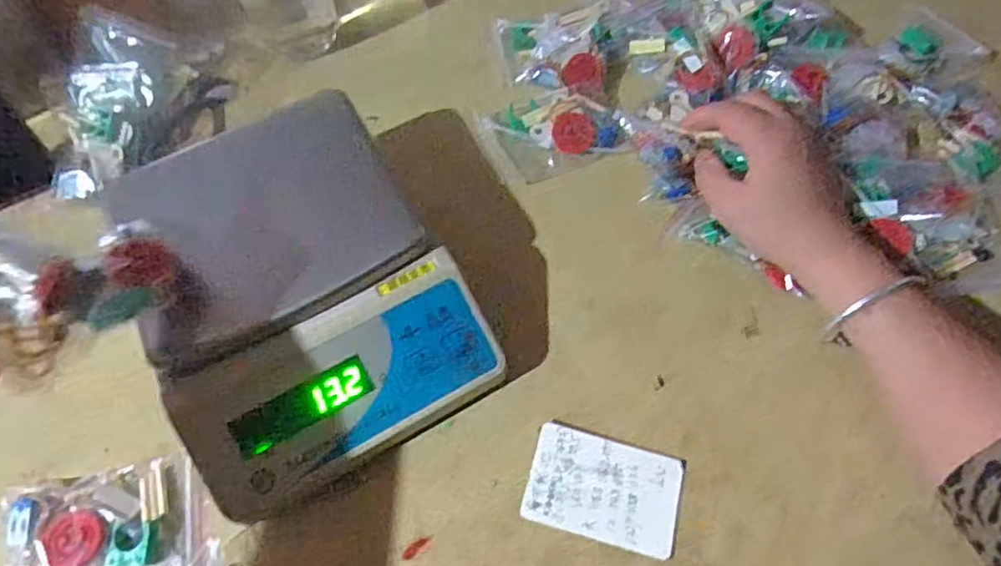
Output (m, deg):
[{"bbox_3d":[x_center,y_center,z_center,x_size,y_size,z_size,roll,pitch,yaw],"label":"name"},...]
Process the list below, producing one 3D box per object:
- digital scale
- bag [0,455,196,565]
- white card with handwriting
[{"bbox_3d":[-0.133,0.006,0.395,0.189,0.093,0.231,-28,64,-12],"label":"digital scale"},{"bbox_3d":[-0.243,0.145,0.366,0.106,0.015,0.071,-11,62,-4],"label":"bag"},{"bbox_3d":[0.064,0.125,0.374,0.090,0.005,0.058,14,63,10],"label":"white card with handwriting"}]

